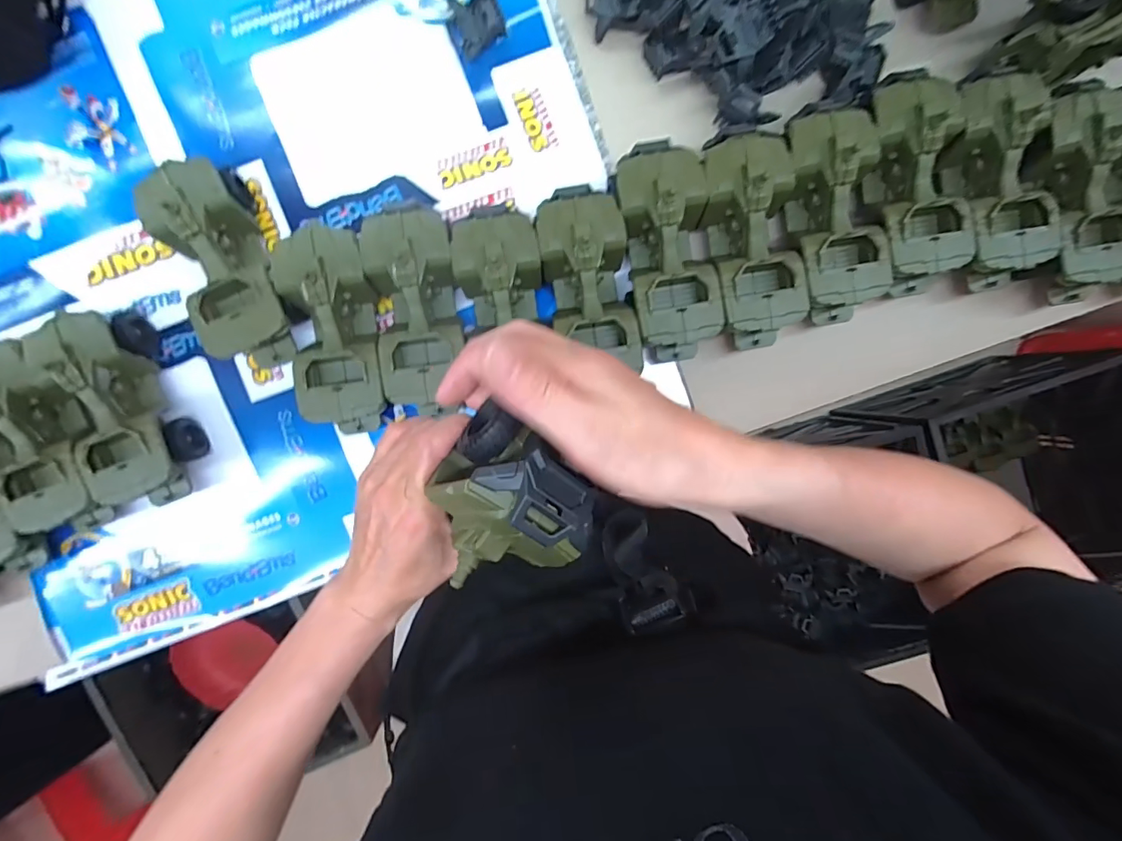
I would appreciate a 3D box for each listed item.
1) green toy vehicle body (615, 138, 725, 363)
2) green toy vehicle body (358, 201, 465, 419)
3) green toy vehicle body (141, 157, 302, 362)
[{"bbox_3d":[0.099,-0.158,0.481,0.080,0.081,0.196,-9,96,-1],"label":"green toy vehicle body"},{"bbox_3d":[-0.140,-0.113,0.479,0.080,0.079,0.179,-3,96,-1],"label":"green toy vehicle body"},{"bbox_3d":[-0.312,-0.144,0.469,0.079,0.091,0.185,-21,96,1],"label":"green toy vehicle body"}]

